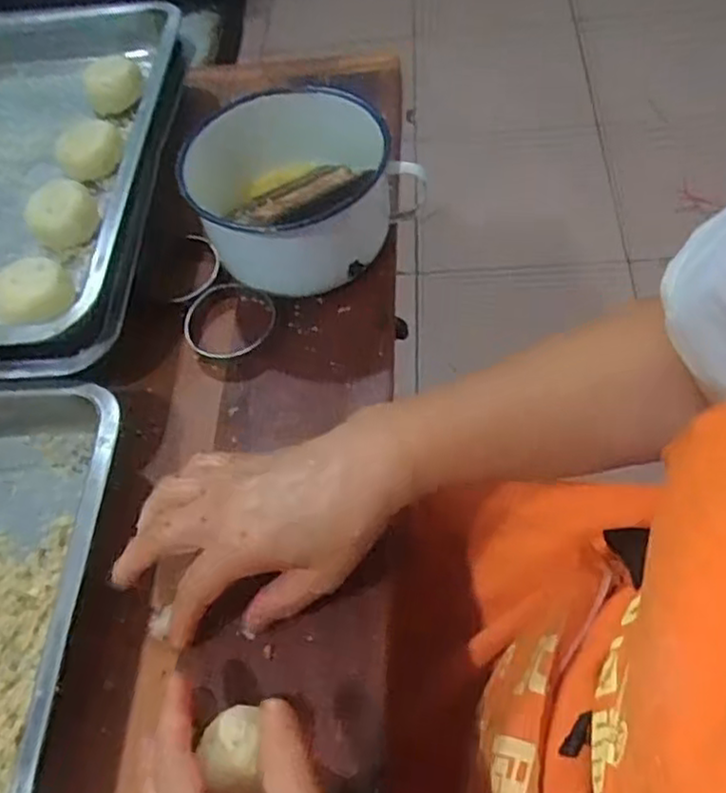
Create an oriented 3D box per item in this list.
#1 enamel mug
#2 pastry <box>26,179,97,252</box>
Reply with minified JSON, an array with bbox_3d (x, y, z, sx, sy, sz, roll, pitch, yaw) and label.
[{"bbox_3d":[-0.052,-0.162,0.543,0.158,0.083,0.162,-23,58,-6],"label":"enamel mug"},{"bbox_3d":[-0.229,-0.137,0.539,0.051,0.035,0.051,-1,58,2],"label":"pastry"}]

